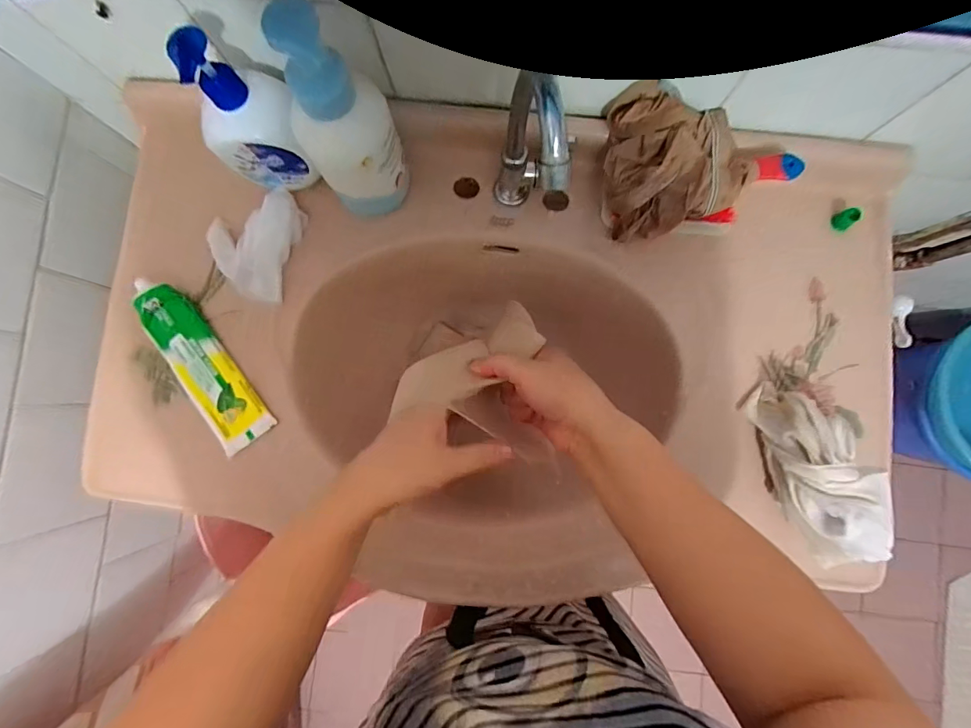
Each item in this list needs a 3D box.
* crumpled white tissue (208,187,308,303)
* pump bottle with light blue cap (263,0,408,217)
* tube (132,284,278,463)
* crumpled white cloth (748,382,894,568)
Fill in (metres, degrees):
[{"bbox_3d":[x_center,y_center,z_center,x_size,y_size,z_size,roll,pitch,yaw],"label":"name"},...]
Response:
[{"bbox_3d":[-0.243,-0.130,0.462,0.087,0.033,0.112,16,86,2],"label":"crumpled white tissue"},{"bbox_3d":[-0.113,-0.192,0.383,0.074,0.204,0.062,-20,85,-1],"label":"pump bottle with light blue cap"},{"bbox_3d":[-0.292,-0.001,0.451,0.057,0.029,0.195,-37,86,-2],"label":"tube"},{"bbox_3d":[0.293,0.089,0.393,0.063,0.056,0.161,-15,68,1],"label":"crumpled white cloth"}]

